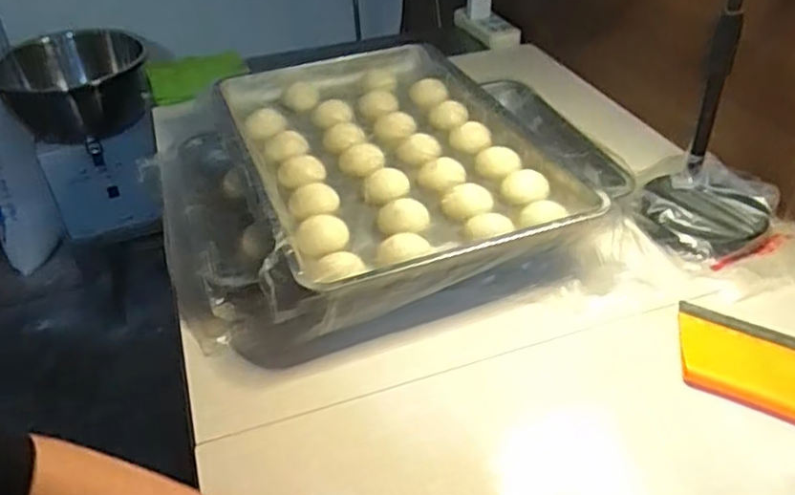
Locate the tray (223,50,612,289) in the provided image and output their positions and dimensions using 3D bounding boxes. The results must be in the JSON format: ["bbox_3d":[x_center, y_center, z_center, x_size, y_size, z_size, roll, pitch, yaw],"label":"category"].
[{"bbox_3d":[-0.016,-0.148,0.968,0.393,0.056,0.599,-16,40,-15],"label":"tray"}]

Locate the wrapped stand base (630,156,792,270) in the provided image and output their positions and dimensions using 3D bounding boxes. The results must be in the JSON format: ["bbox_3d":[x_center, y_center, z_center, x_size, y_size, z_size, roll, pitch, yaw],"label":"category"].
[{"bbox_3d":[0.415,-0.049,0.887,0.186,0.053,0.188,-2,38,2],"label":"wrapped stand base"}]

